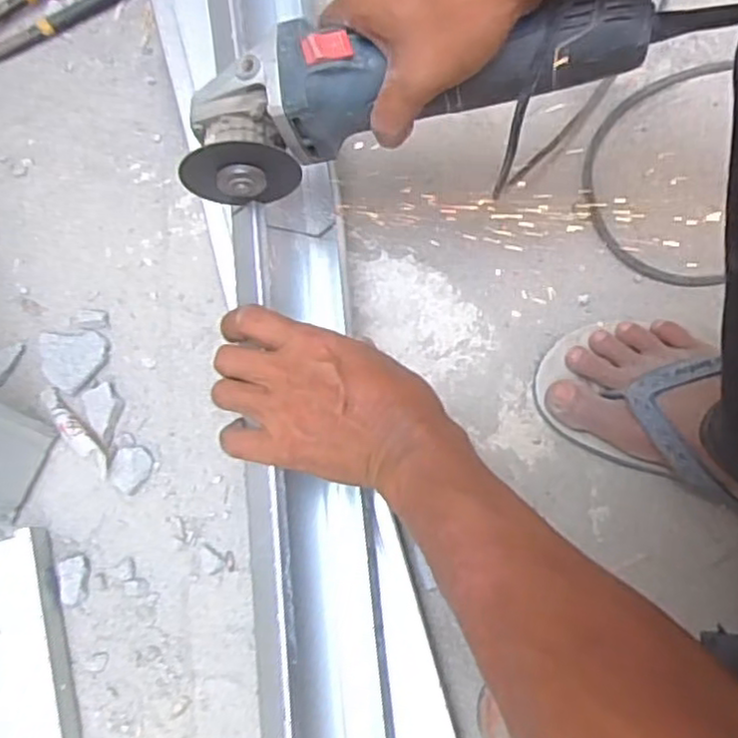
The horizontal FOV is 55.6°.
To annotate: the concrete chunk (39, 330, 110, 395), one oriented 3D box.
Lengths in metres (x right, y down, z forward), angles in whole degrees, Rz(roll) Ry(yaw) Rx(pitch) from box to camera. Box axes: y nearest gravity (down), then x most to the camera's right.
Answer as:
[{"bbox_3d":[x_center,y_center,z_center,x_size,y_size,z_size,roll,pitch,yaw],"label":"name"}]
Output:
[{"bbox_3d":[-0.229,-0.011,0.537,0.049,0.008,0.048,31,77,9],"label":"concrete chunk"}]

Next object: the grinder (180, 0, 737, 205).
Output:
[{"bbox_3d":[0.037,-0.166,0.408,0.304,0.072,0.074,-9,74,11],"label":"grinder"}]

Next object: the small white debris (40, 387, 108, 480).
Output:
[{"bbox_3d":[-0.217,0.044,0.514,0.017,0.020,0.089,-45,63,-11],"label":"small white debris"}]

